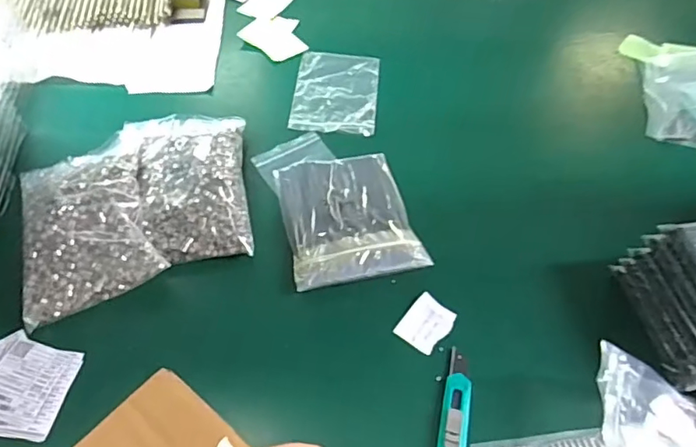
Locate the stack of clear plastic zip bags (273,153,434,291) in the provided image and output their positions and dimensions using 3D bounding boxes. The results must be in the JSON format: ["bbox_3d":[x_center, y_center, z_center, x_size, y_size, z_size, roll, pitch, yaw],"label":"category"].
[{"bbox_3d":[-0.001,-0.010,0.650,0.148,0.024,0.180,-9,53,-12],"label":"stack of clear plastic zip bags"}]

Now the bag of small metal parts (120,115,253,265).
[{"bbox_3d":[-0.199,-0.055,0.653,0.152,0.040,0.226,-4,52,-9],"label":"bag of small metal parts"}]

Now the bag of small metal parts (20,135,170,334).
[{"bbox_3d":[-0.294,-0.005,0.605,0.137,0.051,0.211,-16,55,-17],"label":"bag of small metal parts"}]

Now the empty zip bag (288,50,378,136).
[{"bbox_3d":[-0.017,-0.197,0.800,0.120,0.008,0.176,4,51,2],"label":"empty zip bag"}]

